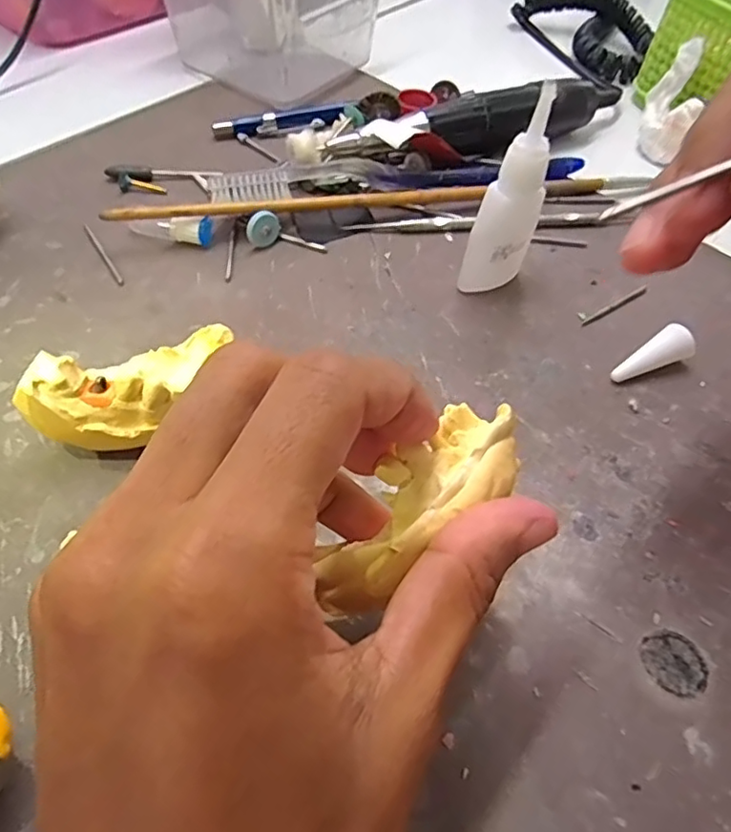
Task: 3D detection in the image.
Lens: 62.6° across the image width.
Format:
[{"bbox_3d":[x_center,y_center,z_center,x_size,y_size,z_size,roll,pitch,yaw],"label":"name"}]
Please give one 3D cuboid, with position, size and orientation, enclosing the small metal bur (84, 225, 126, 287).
[{"bbox_3d":[-0.112,-0.070,0.255,0.004,0.004,0.043,-28,61,-22],"label":"small metal bur"}]

